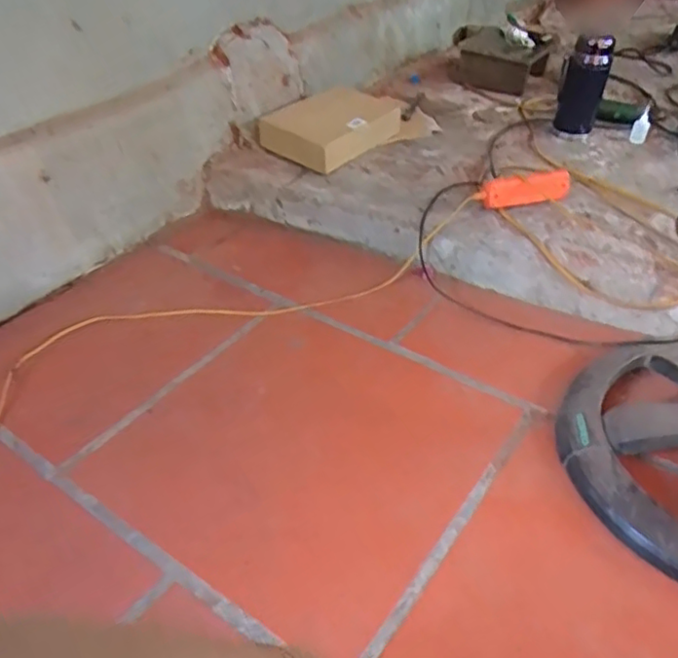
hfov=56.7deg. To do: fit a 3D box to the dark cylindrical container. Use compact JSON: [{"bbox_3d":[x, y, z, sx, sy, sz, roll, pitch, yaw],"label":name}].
[{"bbox_3d":[0.615,-0.611,1.591,0.104,0.250,0.082,12,42,18],"label":"dark cylindrical container"}]

